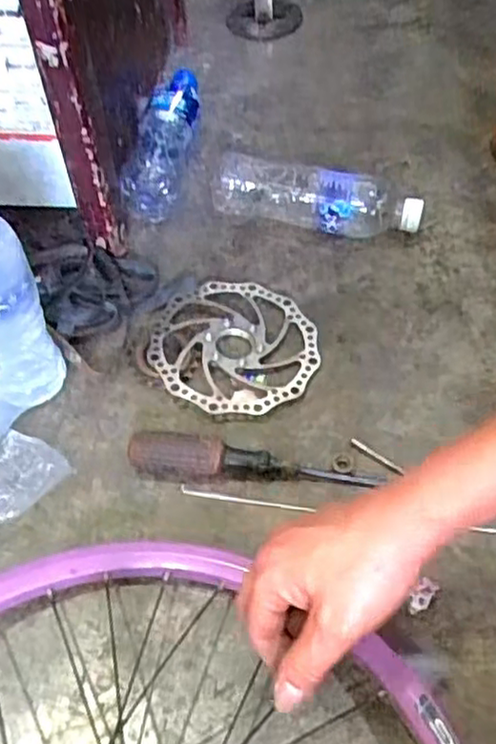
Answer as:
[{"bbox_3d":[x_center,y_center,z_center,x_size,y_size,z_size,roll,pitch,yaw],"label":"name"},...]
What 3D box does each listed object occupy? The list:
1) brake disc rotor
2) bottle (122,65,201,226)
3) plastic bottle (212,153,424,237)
[{"bbox_3d":[-0.012,-0.025,0.636,0.146,0.010,0.149,2,54,-3],"label":"brake disc rotor"},{"bbox_3d":[-0.094,-0.256,0.787,0.060,0.058,0.217,5,54,5],"label":"bottle"},{"bbox_3d":[0.069,-0.181,0.724,0.213,0.062,0.069,3,54,3],"label":"plastic bottle"}]

